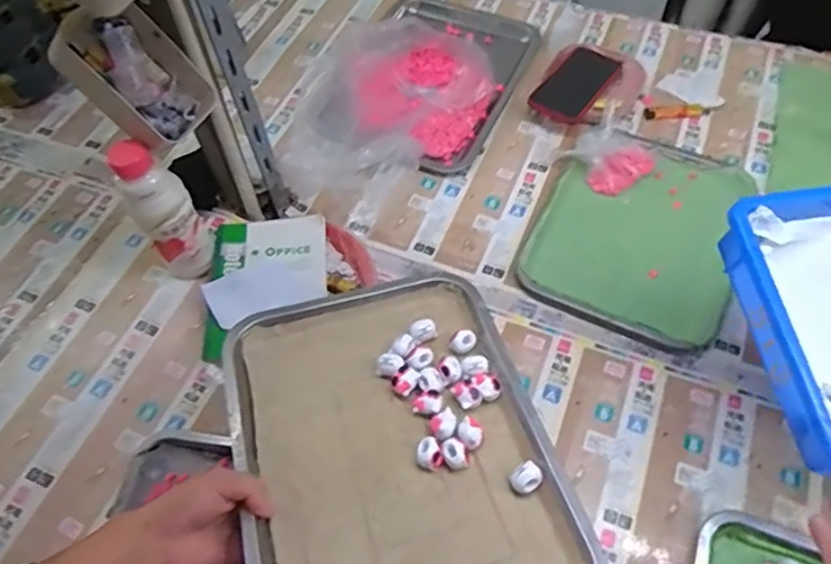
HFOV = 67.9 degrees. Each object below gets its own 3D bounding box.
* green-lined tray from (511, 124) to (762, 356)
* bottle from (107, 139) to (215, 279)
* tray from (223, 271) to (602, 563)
[{"bbox_3d":[0.284,-0.067,0.783,0.235,0.025,0.275,21,64,14],"label":"green-lined tray"},{"bbox_3d":[-0.285,-0.072,0.720,0.063,0.217,0.072,-30,63,-13],"label":"bottle"},{"bbox_3d":[-0.020,0.141,0.532,0.255,0.026,0.350,-14,53,-9],"label":"tray"}]

